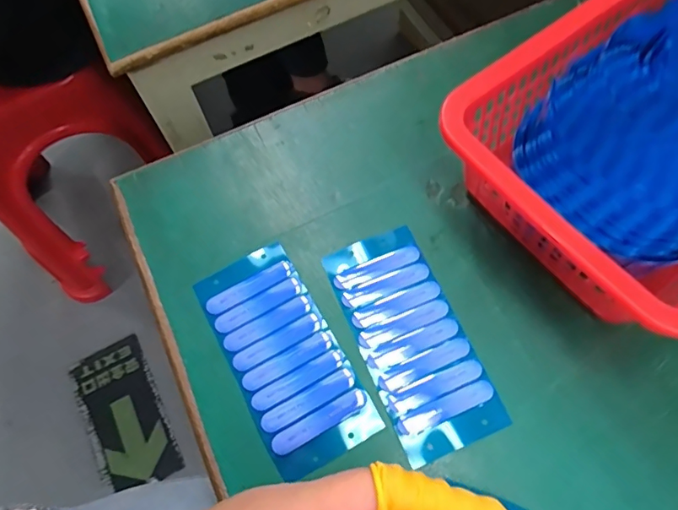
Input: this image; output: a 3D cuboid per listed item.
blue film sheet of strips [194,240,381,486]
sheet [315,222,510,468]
[{"bbox_3d":[-0.030,0.050,0.263,0.054,0.008,0.117,-29,67,-9],"label":"blue film sheet of strips"},{"bbox_3d":[0.038,0.042,0.266,0.052,0.004,0.118,-22,67,-6],"label":"sheet"}]

